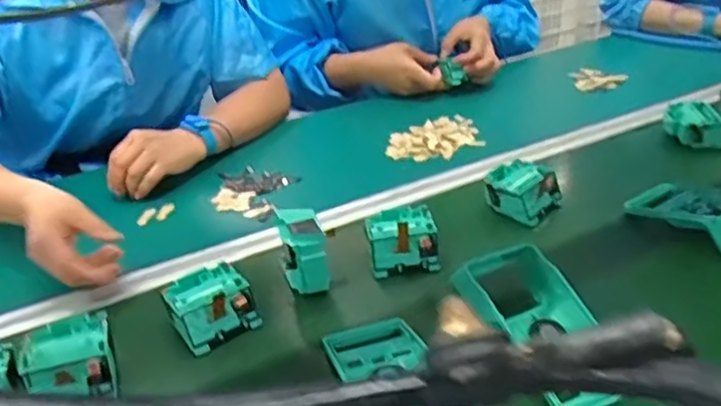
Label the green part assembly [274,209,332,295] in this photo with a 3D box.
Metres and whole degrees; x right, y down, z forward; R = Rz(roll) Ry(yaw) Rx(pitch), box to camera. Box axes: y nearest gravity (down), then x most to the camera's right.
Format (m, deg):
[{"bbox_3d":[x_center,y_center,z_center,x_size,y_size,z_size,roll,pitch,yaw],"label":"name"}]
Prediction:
[{"bbox_3d":[-0.060,0.049,0.707,0.046,0.071,0.078,-8,31,-10],"label":"green part assembly"}]

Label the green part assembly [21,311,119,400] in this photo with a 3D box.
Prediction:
[{"bbox_3d":[-0.265,0.147,0.616,0.074,0.047,0.074,-13,32,-16],"label":"green part assembly"}]

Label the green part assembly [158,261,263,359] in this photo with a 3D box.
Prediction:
[{"bbox_3d":[-0.152,0.101,0.671,0.078,0.044,0.081,-22,36,-30],"label":"green part assembly"}]

